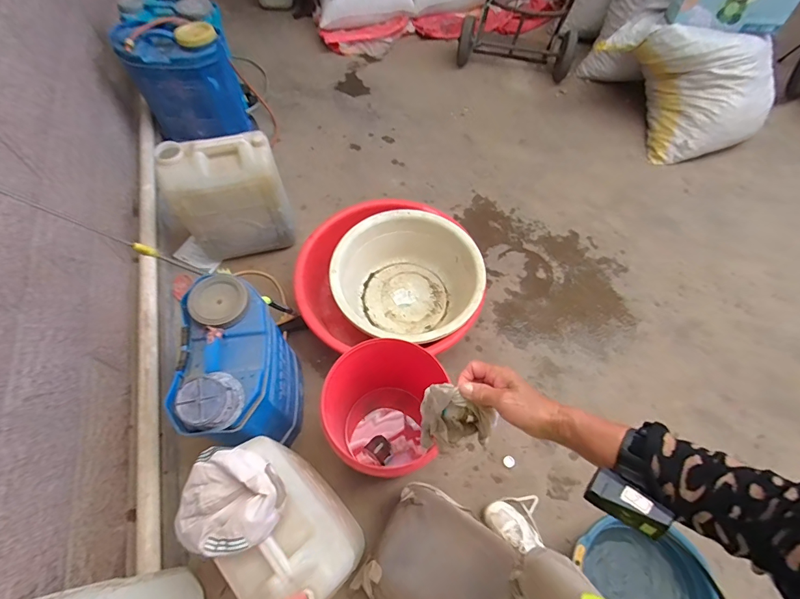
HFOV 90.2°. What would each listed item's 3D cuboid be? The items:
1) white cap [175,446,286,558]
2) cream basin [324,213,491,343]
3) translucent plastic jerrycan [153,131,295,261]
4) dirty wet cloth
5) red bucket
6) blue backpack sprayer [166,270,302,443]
[{"bbox_3d":[-0.321,0.374,0.745,0.199,0.099,0.174,5,60,1],"label":"white cap"},{"bbox_3d":[0.018,-0.050,1.385,0.492,0.225,0.455,1,60,-2],"label":"cream basin"},{"bbox_3d":[-0.571,-0.345,1.391,0.354,0.417,0.159,-13,61,-10],"label":"translucent plastic jerrycan"},{"bbox_3d":[0.075,0.161,0.526,0.094,0.110,0.058,11,62,5],"label":"dirty wet cloth"},{"bbox_3d":[-0.054,0.304,1.065,0.273,0.339,0.298,1,60,-2],"label":"red bucket"},{"bbox_3d":[-0.397,0.184,1.019,0.180,0.453,0.346,-8,60,-7],"label":"blue backpack sprayer"}]

